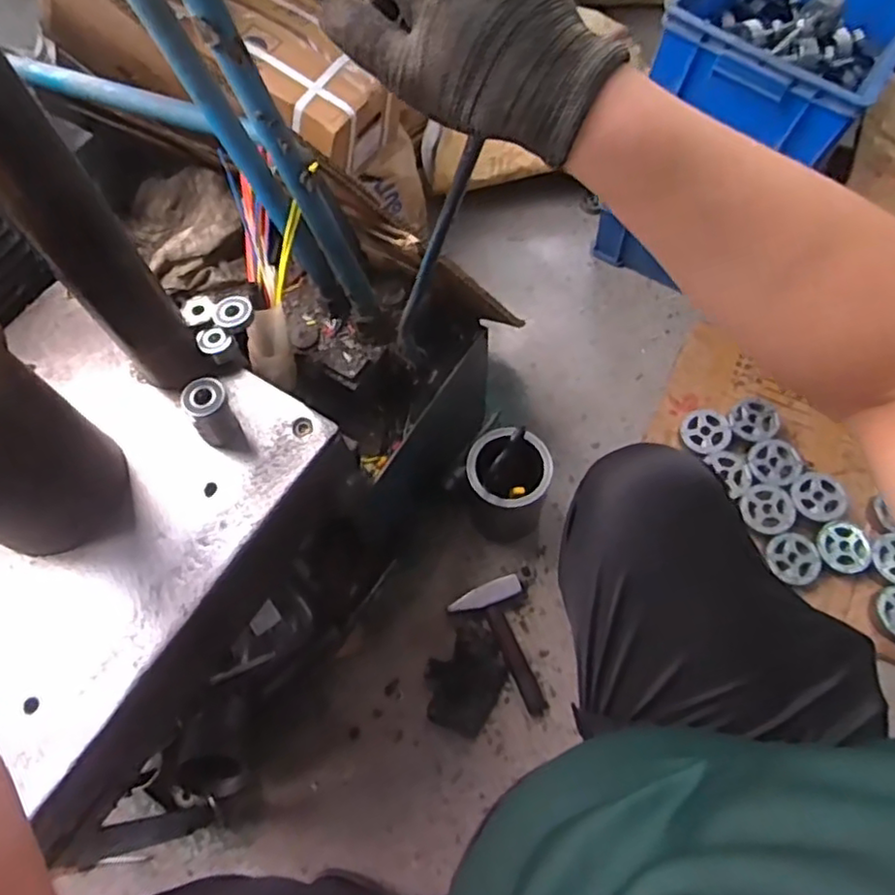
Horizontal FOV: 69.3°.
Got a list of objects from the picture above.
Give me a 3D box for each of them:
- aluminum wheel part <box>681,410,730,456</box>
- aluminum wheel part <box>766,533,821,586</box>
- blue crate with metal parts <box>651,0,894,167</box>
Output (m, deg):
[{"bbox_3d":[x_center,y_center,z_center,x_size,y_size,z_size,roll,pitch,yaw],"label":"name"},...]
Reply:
[{"bbox_3d":[0.422,-0.025,1.060,0.075,0.016,0.082,-1,65,2],"label":"aluminum wheel part"},{"bbox_3d":[0.521,0.168,0.974,0.073,0.017,0.073,11,66,8],"label":"aluminum wheel part"},{"bbox_3d":[0.526,-0.635,0.953,0.292,0.134,0.427,32,70,16],"label":"blue crate with metal parts"}]

